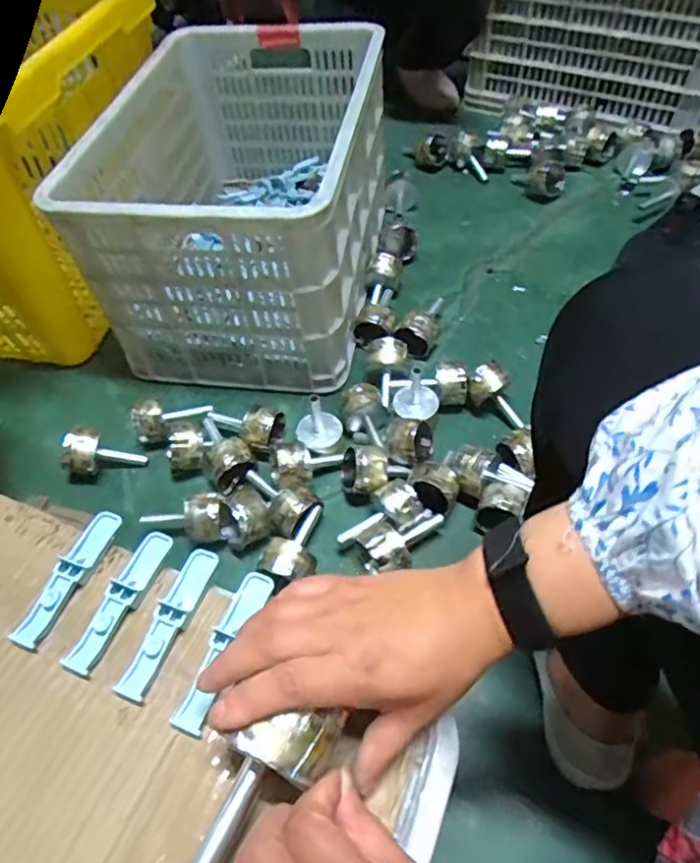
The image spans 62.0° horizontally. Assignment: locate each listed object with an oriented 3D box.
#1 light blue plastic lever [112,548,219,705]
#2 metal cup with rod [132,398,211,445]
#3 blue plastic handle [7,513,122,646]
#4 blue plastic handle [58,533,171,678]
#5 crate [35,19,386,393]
[{"bbox_3d":[-0.117,0.122,0.378,0.022,0.013,0.100,14,56,15],"label":"light blue plastic lever"},{"bbox_3d":[-0.248,-0.012,0.825,0.104,0.068,0.052,-6,54,1],"label":"metal cup with rod"},{"bbox_3d":[-0.193,0.097,0.399,0.025,0.012,0.099,14,56,14],"label":"blue plastic handle"},{"bbox_3d":[-0.152,0.111,0.388,0.023,0.011,0.099,18,57,17],"label":"blue plastic handle"},{"bbox_3d":[-0.162,-0.370,0.927,0.383,0.301,0.532,4,54,8],"label":"crate"}]

